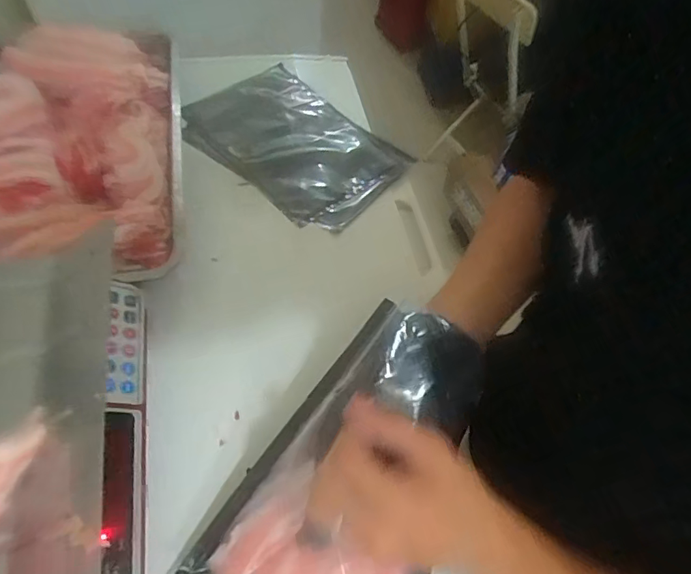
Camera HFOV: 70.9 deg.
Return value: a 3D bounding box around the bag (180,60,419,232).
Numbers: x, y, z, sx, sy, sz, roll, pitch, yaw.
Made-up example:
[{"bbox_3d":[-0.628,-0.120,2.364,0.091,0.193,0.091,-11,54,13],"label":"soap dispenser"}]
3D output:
[{"bbox_3d":[-0.073,-0.214,0.715,0.298,0.039,0.214,35,61,18],"label":"bag"}]

